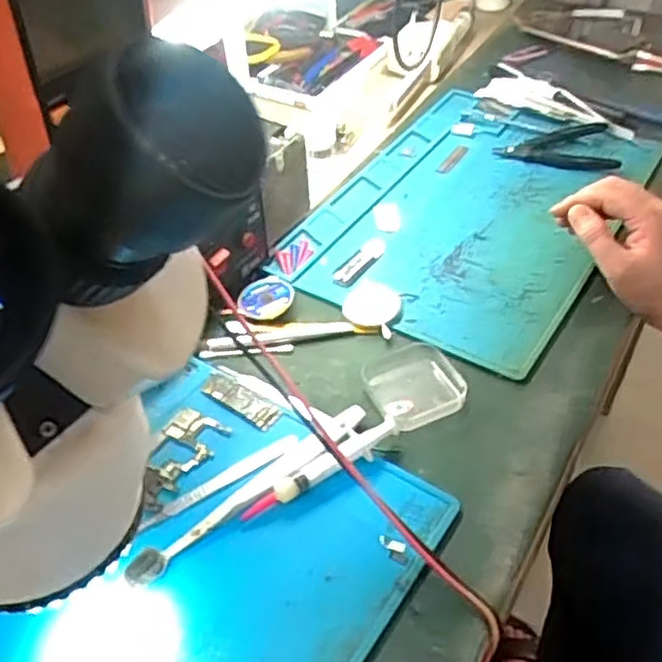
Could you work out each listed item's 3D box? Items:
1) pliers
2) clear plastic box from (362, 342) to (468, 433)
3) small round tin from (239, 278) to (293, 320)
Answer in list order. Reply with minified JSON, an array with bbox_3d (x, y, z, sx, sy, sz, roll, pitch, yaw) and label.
[{"bbox_3d":[0.232,-0.190,0.735,0.120,0.013,0.077,1,45,1],"label":"pliers"},{"bbox_3d":[0.060,0.036,0.511,0.067,0.013,0.073,-20,49,-19],"label":"clear plastic box"},{"bbox_3d":[-0.053,-0.028,0.582,0.039,0.010,0.047,30,53,27],"label":"small round tin"}]

